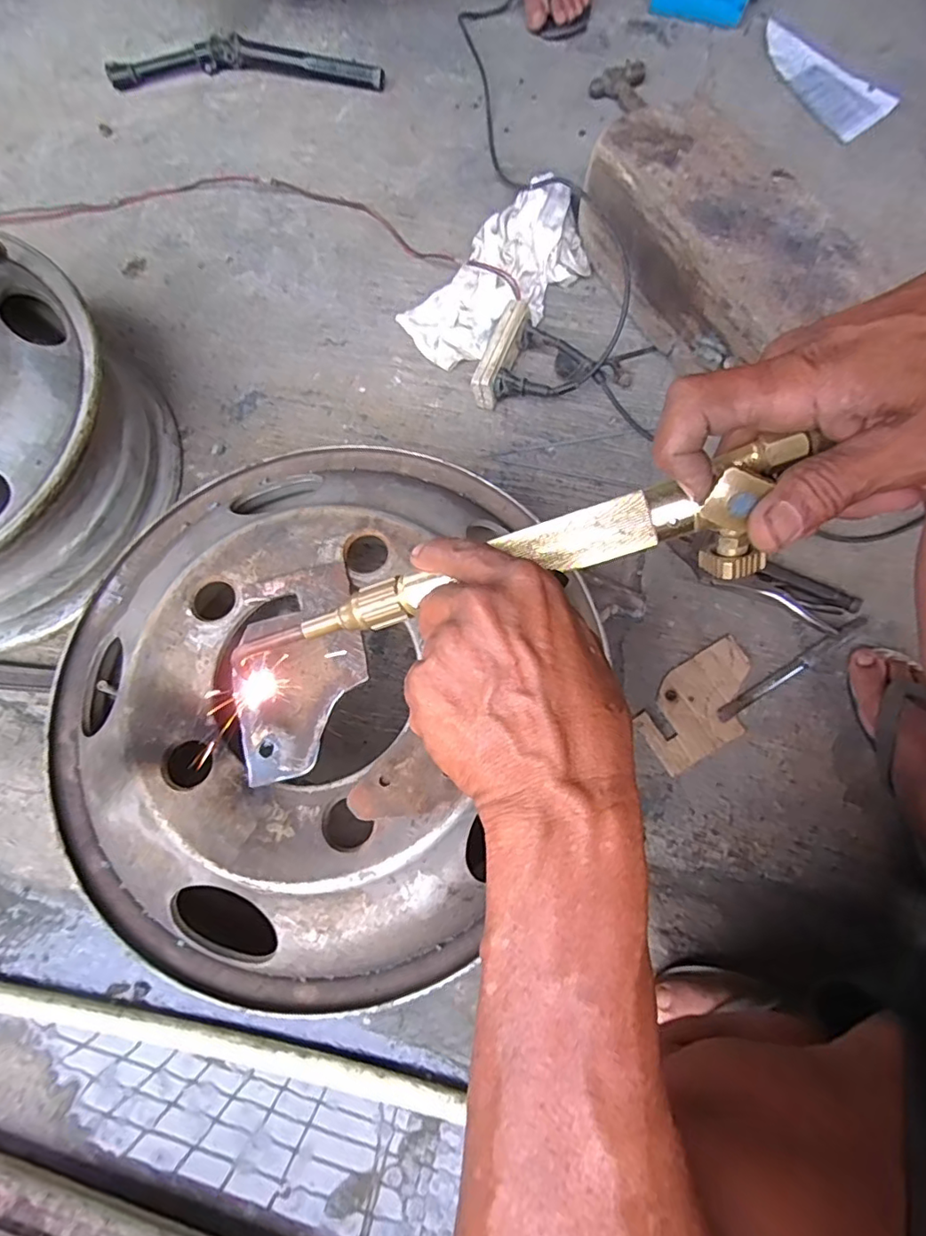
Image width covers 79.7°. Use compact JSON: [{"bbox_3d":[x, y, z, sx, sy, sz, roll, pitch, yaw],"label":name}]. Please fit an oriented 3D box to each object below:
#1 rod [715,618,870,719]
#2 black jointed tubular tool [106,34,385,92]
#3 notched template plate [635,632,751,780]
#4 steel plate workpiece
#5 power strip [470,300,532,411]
[{"bbox_3d":[0.358,0.053,0.598,0.201,0.011,0.015,-31,75,-7],"label":"rod"},{"bbox_3d":[-0.339,-0.863,0.868,0.427,0.033,0.072,1,73,2],"label":"black jointed tubular tool"},{"bbox_3d":[0.256,0.092,0.593,0.145,0.008,0.090,-30,75,-7],"label":"notched template plate"},{"bbox_3d":[-0.115,0.034,0.393,0.088,0.009,0.147,-10,71,-1],"label":"steel plate workpiece"},{"bbox_3d":[0.048,-0.329,0.694,0.035,0.052,0.130,19,75,7],"label":"power strip"}]

